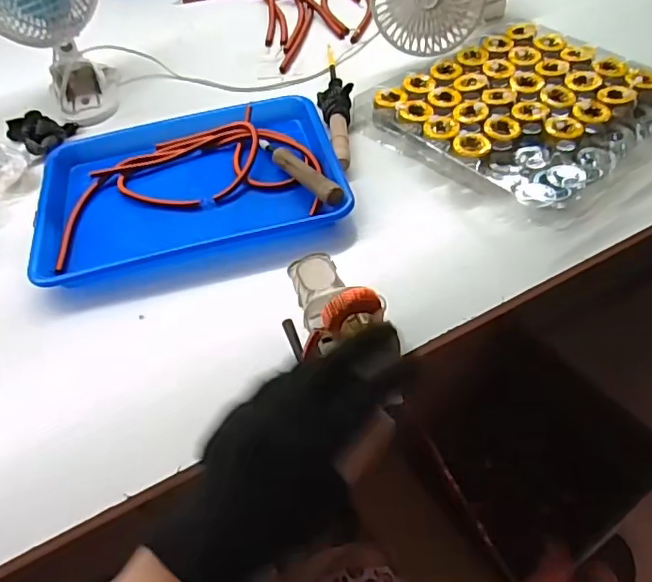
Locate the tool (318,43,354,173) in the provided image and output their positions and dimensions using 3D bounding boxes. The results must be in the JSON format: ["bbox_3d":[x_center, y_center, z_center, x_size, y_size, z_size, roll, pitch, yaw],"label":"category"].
[{"bbox_3d":[0.011,-0.252,0.718,0.040,0.035,0.293,-5,50,2],"label":"tool"}]

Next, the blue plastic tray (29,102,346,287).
[{"bbox_3d":[-0.157,-0.130,0.639,0.329,0.027,0.246,-14,50,-5],"label":"blue plastic tray"}]

